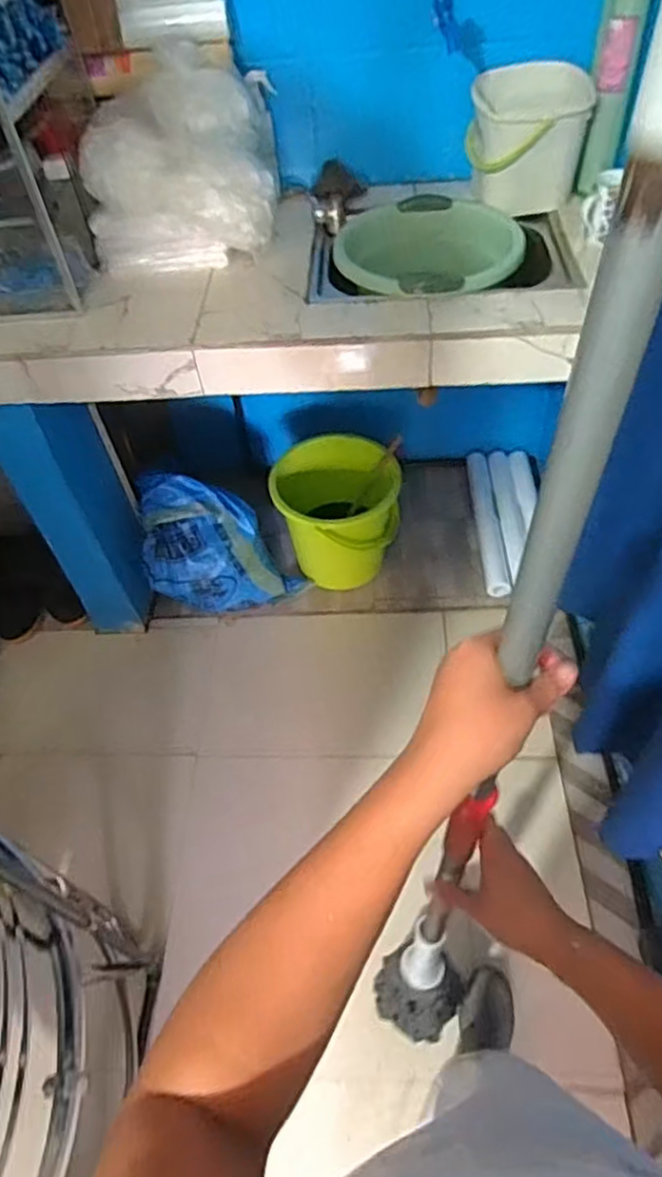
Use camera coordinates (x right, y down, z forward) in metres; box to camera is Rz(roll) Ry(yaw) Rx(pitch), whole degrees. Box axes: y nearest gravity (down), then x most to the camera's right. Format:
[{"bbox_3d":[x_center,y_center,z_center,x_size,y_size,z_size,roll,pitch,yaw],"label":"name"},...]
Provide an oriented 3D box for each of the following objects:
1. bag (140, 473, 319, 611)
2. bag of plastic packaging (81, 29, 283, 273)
[{"bbox_3d":[-0.288,-0.105,1.689,0.350,0.381,0.225,-27,55,-16],"label":"bag"},{"bbox_3d":[-0.271,-0.786,1.237,0.330,0.286,0.244,2,52,6],"label":"bag of plastic packaging"}]

